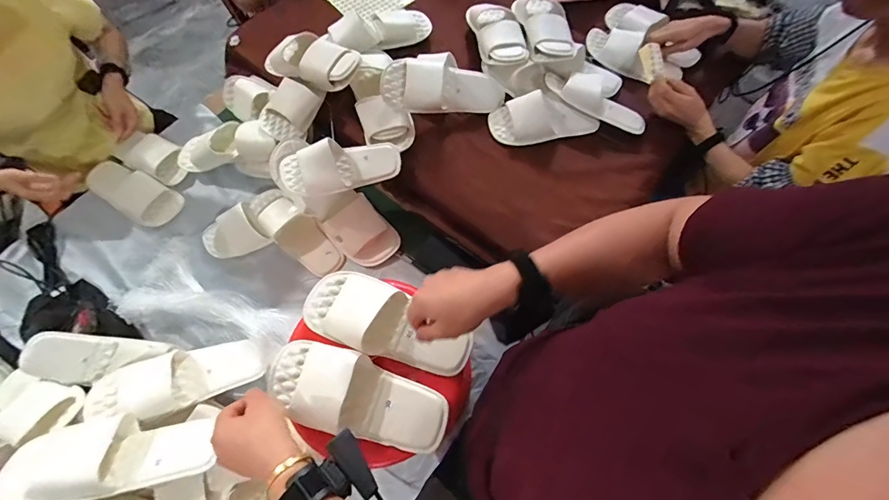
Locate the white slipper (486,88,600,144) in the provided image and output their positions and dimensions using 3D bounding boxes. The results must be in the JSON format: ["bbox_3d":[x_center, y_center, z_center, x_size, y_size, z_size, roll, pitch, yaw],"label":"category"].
[{"bbox_3d":[0.215,-0.289,0.804,0.230,0.080,0.096,-7,70,-4],"label":"white slipper"}]

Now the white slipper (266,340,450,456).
[{"bbox_3d":[-0.112,0.184,0.485,0.232,0.049,0.097,14,70,4],"label":"white slipper"}]

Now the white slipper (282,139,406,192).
[{"bbox_3d":[-0.208,-0.171,0.759,0.237,0.056,0.090,-9,70,-5],"label":"white slipper"}]

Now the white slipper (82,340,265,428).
[{"bbox_3d":[-0.468,0.232,0.676,0.265,0.054,0.113,-10,69,-24],"label":"white slipper"}]

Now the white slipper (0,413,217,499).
[{"bbox_3d":[-0.495,0.314,0.578,0.267,0.050,0.112,4,34,-18],"label":"white slipper"}]

